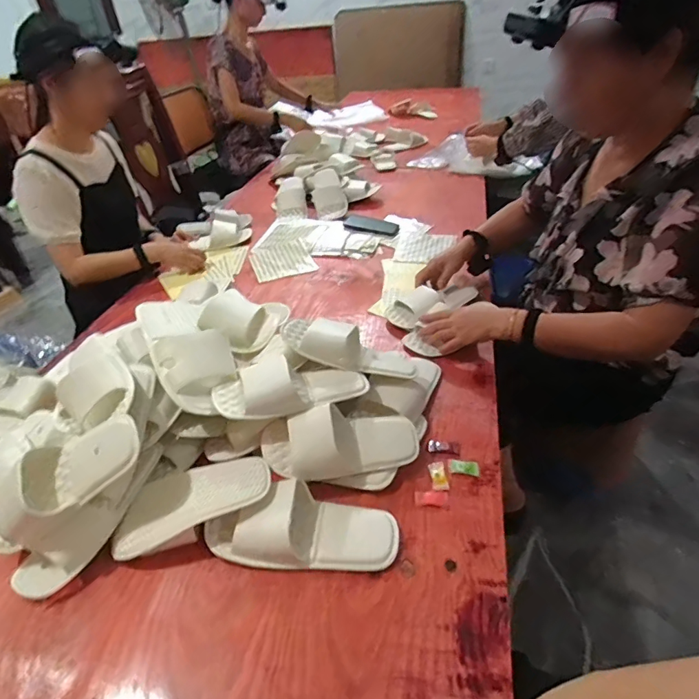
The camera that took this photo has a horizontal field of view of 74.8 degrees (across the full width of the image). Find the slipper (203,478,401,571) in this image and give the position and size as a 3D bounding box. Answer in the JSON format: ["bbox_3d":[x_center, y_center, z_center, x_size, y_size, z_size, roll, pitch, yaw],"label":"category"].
[{"bbox_3d":[-0.063,0.228,0.603,0.252,0.050,0.102,-1,37,5],"label":"slipper"}]

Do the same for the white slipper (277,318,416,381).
[{"bbox_3d":[0.005,-0.008,0.760,0.227,0.055,0.088,19,37,-9],"label":"white slipper"}]

